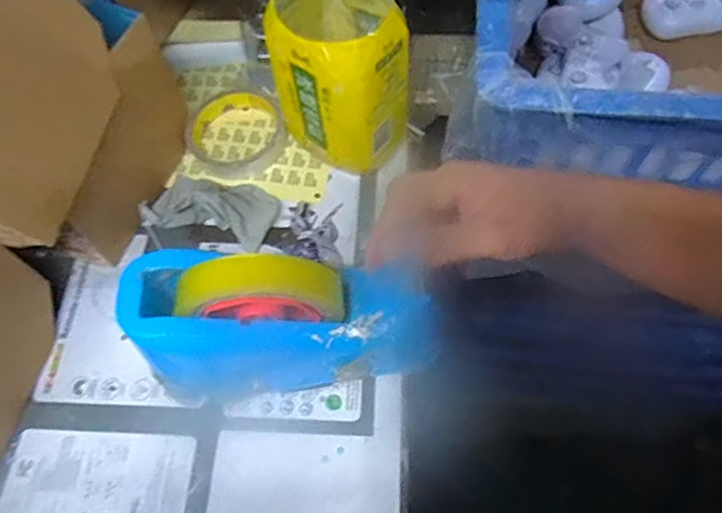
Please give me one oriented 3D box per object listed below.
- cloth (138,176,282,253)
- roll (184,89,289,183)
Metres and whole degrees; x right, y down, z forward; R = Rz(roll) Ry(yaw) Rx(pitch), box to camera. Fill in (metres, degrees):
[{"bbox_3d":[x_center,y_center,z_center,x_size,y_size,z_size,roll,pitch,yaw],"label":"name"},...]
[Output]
[{"bbox_3d":[-0.125,-0.043,0.476,0.105,0.019,0.057,14,65,9],"label":"cloth"},{"bbox_3d":[-0.110,-0.113,0.504,0.089,0.015,0.086,-1,63,2],"label":"roll"}]

